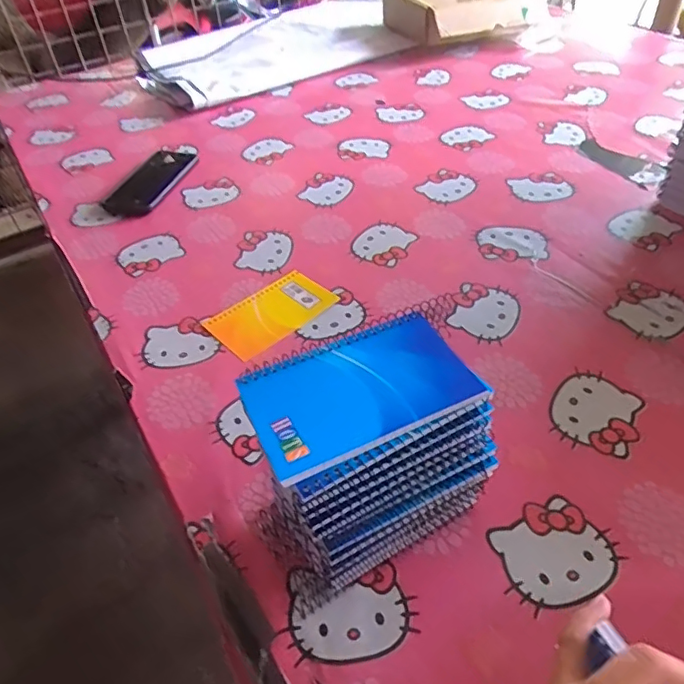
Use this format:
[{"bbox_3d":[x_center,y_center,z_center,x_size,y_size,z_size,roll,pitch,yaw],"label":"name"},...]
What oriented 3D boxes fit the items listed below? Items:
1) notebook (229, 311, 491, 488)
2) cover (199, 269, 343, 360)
[{"bbox_3d":[0.008,0.027,0.340,0.127,0.010,0.083,-22,47,-15],"label":"notebook"},{"bbox_3d":[-0.074,-0.030,0.615,0.126,0.011,0.076,-38,58,-21],"label":"cover"}]

